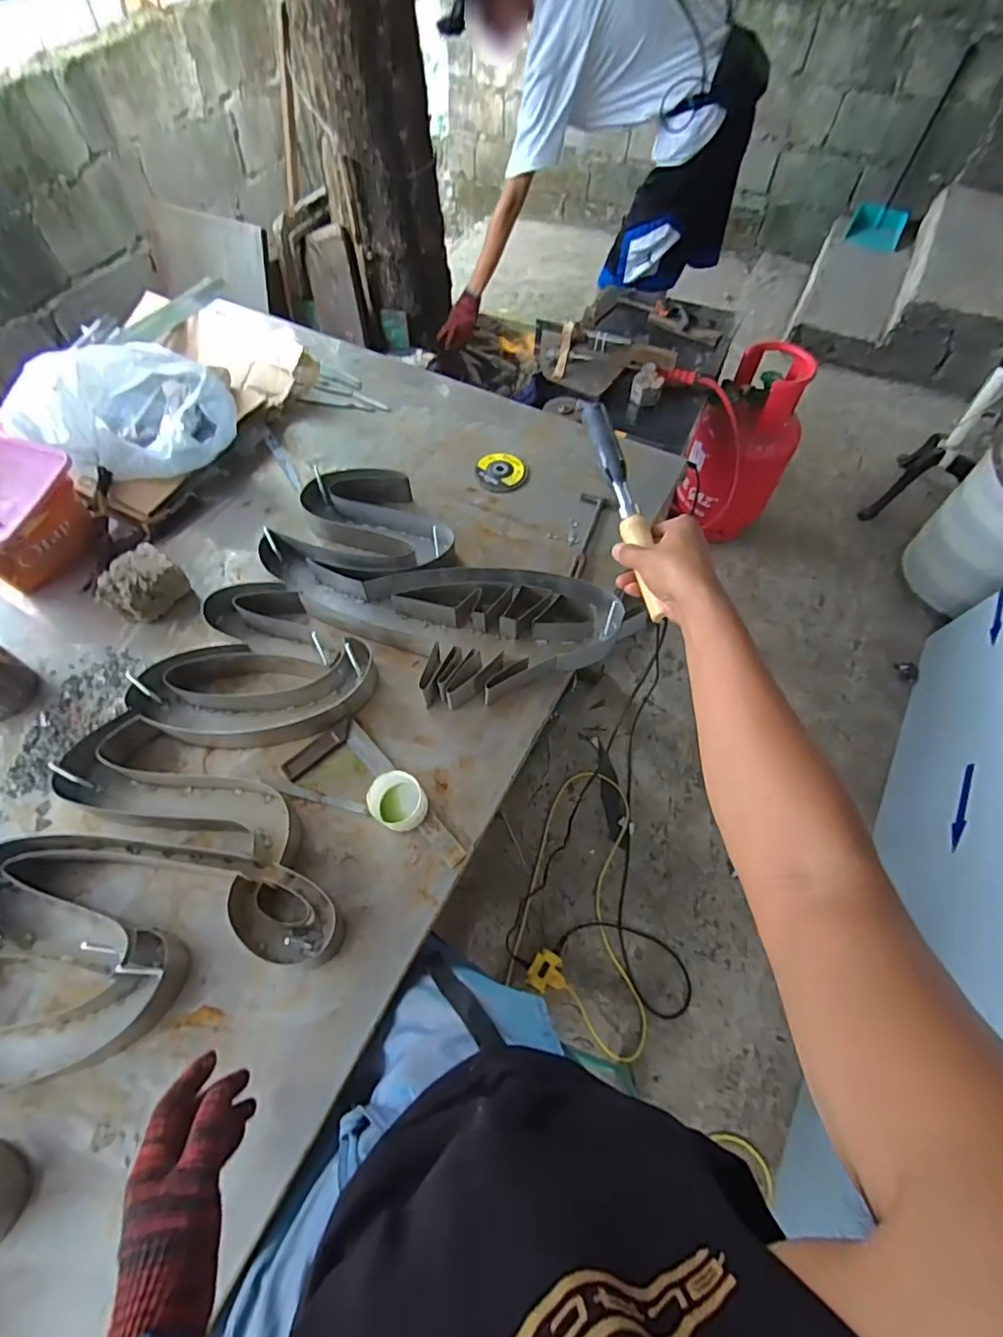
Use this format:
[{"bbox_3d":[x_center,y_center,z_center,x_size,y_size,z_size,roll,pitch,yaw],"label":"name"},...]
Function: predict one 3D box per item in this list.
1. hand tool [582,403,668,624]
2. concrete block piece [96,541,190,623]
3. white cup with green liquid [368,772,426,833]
[{"bbox_3d":[0.136,-0.186,0.626,0.029,0.023,0.300,-6,65,-8],"label":"hand tool"},{"bbox_3d":[-0.559,-0.128,0.877,0.086,0.068,0.106,29,64,16],"label":"concrete block piece"},{"bbox_3d":[-0.130,0.172,0.714,0.071,0.062,0.066,0,61,-1],"label":"white cup with green liquid"}]

